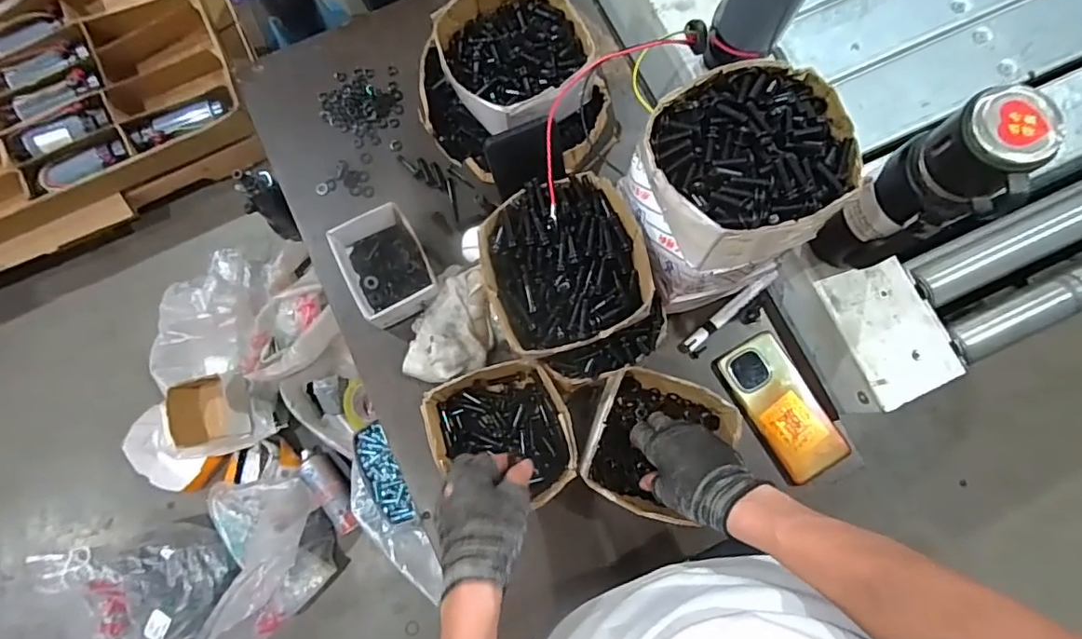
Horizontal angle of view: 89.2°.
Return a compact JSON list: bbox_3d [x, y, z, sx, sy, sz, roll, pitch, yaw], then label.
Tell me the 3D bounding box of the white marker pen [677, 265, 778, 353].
[{"bbox_3d":[0.222,-0.010,0.645,0.146,0.017,0.016,-39,82,-6],"label":"white marker pen"}]

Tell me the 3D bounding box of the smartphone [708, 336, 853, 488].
[{"bbox_3d":[0.277,0.100,0.631,0.083,0.012,0.165,-30,81,-5],"label":"smartphone"}]

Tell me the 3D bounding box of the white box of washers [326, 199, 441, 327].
[{"bbox_3d":[-0.179,-0.062,0.645,0.093,0.053,0.128,-28,81,-5],"label":"white box of washers"}]

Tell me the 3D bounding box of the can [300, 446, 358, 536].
[{"bbox_3d":[-0.469,0.375,1.225,0.062,0.065,0.206,-31,81,-5],"label":"can"}]

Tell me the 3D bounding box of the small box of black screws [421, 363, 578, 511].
[{"bbox_3d":[-0.041,0.126,0.600,0.140,0.070,0.145,-18,80,-3],"label":"small box of black screws"}]

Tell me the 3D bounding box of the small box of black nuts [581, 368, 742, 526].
[{"bbox_3d":[0.123,0.133,0.594,0.136,0.075,0.143,23,81,4],"label":"small box of black nuts"}]

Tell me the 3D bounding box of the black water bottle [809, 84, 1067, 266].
[{"bbox_3d":[0.321,-0.109,0.476,0.064,0.210,0.070,0,80,0],"label":"black water bottle"}]

